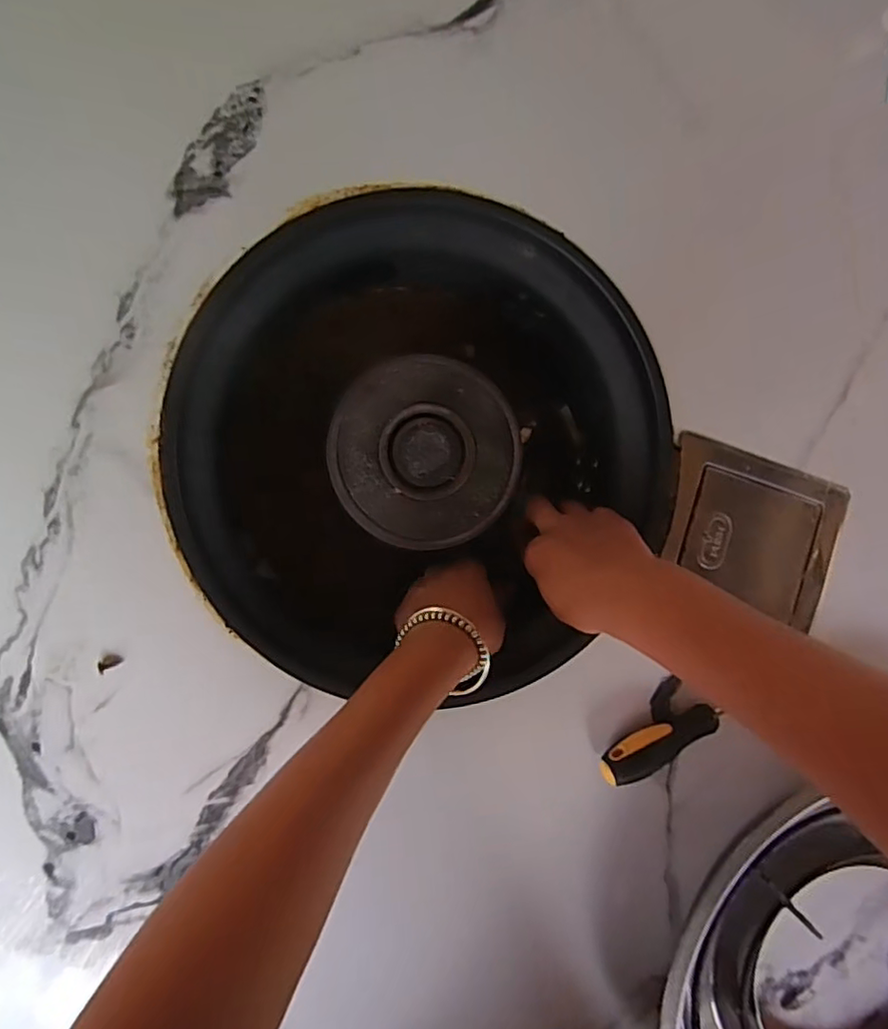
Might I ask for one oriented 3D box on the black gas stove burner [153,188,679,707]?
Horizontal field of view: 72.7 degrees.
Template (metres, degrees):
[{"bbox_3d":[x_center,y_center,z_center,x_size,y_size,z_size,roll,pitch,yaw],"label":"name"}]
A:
[{"bbox_3d":[-0.020,-0.045,0.444,0.316,0.118,0.323,0,91,-7],"label":"black gas stove burner"}]

